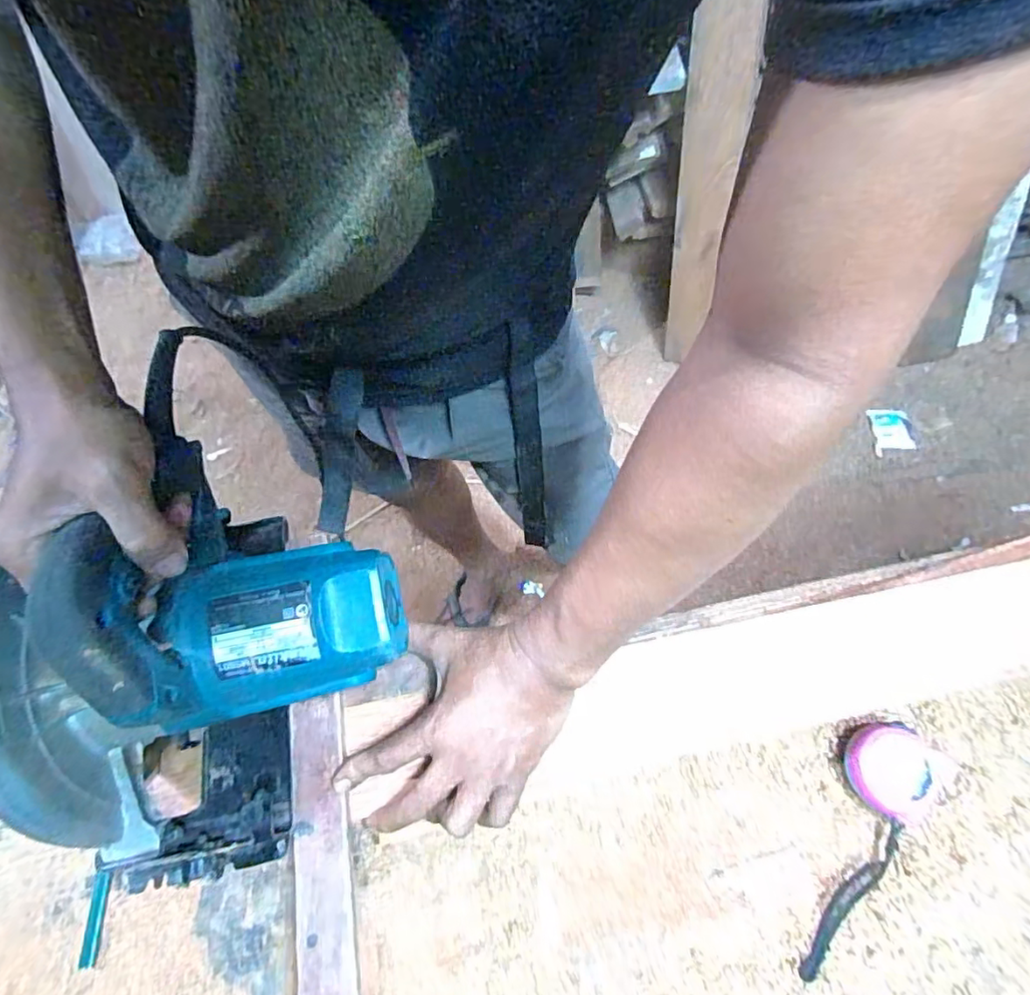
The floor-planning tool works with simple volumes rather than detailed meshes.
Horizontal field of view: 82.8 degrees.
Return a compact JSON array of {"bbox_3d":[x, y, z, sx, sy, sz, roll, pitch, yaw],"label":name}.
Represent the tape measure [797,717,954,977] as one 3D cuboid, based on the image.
[{"bbox_3d":[0.265,0.261,0.458,0.197,0.030,0.071,-42,67,-14],"label":"tape measure"}]

